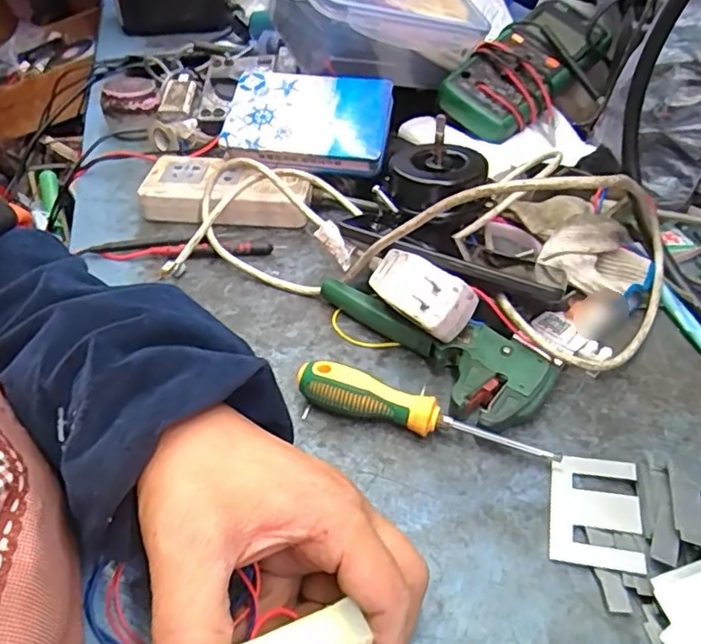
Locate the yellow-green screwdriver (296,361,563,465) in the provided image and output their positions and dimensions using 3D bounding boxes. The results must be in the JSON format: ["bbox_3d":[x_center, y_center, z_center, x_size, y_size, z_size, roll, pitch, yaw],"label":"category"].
[{"bbox_3d":[0.043,0.054,0.350,0.154,0.030,0.023,11,43,14],"label":"yellow-green screwdriver"}]

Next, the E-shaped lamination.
[{"bbox_3d":[0.130,0.100,0.315,0.044,0.004,0.067,2,39,19],"label":"E-shaped lamination"}]

